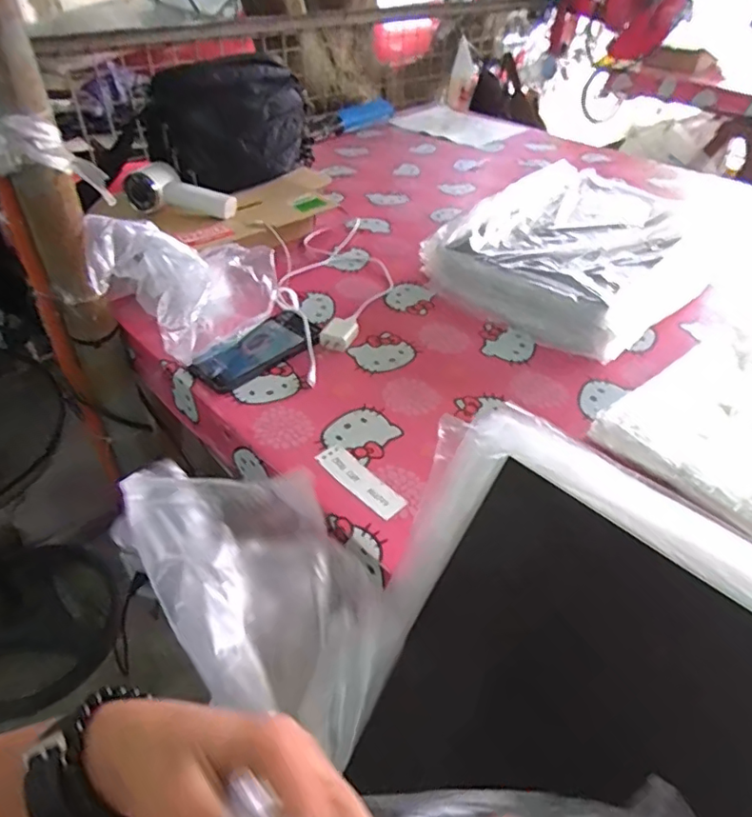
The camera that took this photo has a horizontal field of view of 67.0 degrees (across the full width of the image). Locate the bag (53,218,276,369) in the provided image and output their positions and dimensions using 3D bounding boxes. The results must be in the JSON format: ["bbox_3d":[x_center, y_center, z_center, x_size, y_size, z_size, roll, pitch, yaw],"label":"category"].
[{"bbox_3d":[-0.246,-0.164,0.719,0.214,0.136,0.181,8,42,8],"label":"bag"}]

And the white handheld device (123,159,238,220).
[{"bbox_3d":[-0.295,-0.318,0.862,0.158,0.061,0.070,7,39,-21],"label":"white handheld device"}]

